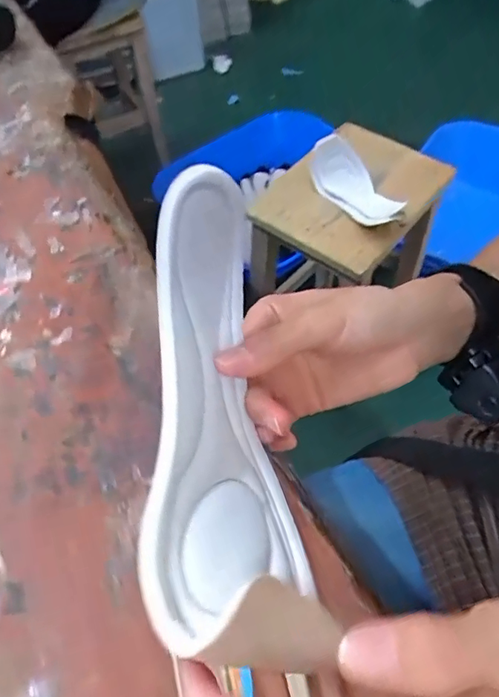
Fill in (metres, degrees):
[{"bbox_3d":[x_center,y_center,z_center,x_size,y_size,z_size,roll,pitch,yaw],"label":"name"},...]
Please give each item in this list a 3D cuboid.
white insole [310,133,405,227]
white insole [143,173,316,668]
[{"bbox_3d":[0.176,-0.273,0.824,0.082,0.061,0.199,-33,62,-18],"label":"white insole"},{"bbox_3d":[-0.010,0.016,0.213,0.031,0.074,0.182,-14,70,31],"label":"white insole"}]

